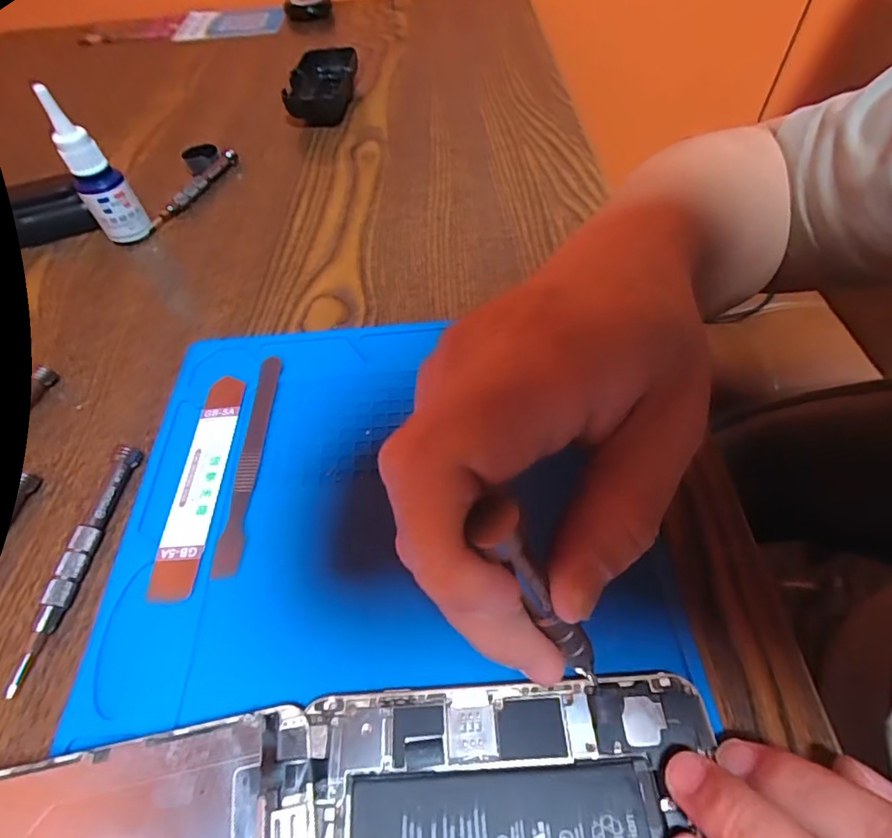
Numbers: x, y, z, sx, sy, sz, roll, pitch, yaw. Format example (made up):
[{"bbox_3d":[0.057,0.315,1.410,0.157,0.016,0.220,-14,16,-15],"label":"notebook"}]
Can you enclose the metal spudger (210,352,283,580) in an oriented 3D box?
[{"bbox_3d":[-0.094,0.016,0.243,0.011,0.004,0.120,-3,54,2],"label":"metal spudger"}]

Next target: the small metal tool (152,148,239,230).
[{"bbox_3d":[-0.195,-0.181,0.390,0.013,0.012,0.097,14,56,13],"label":"small metal tool"}]

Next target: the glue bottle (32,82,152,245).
[{"bbox_3d":[-0.230,-0.159,0.329,0.029,0.092,0.027,-32,58,-18],"label":"glue bottle"}]

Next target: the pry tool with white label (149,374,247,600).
[{"bbox_3d":[-0.115,0.026,0.236,0.021,0.004,0.115,-3,54,2],"label":"pry tool with white label"}]

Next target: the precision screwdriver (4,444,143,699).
[{"bbox_3d":[-0.158,0.058,0.215,0.012,0.011,0.104,3,54,6],"label":"precision screwdriver"}]

